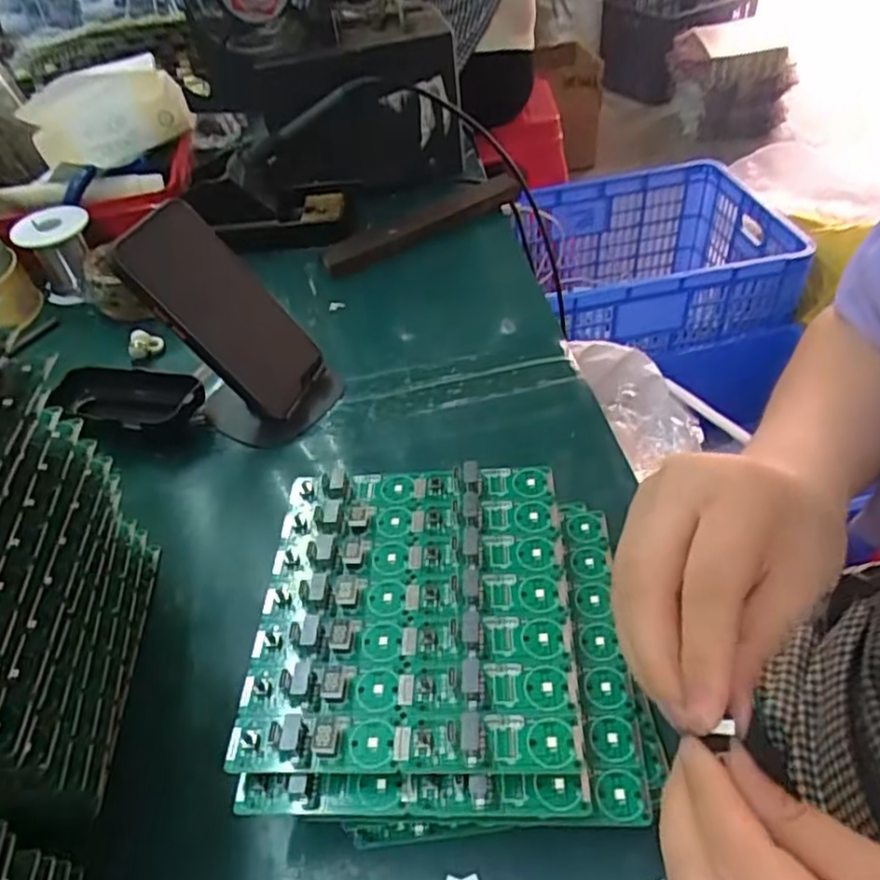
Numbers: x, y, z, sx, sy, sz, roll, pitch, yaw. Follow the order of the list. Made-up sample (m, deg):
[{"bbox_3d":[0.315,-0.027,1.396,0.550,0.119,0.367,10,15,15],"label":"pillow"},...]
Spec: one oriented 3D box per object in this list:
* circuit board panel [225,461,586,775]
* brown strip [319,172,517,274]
[{"bbox_3d":[-0.012,0.069,0.303,0.136,0.011,0.146,-2,45,4],"label":"circuit board panel"},{"bbox_3d":[-0.016,-0.207,0.642,0.224,0.017,0.035,-31,50,-23],"label":"brown strip"}]

